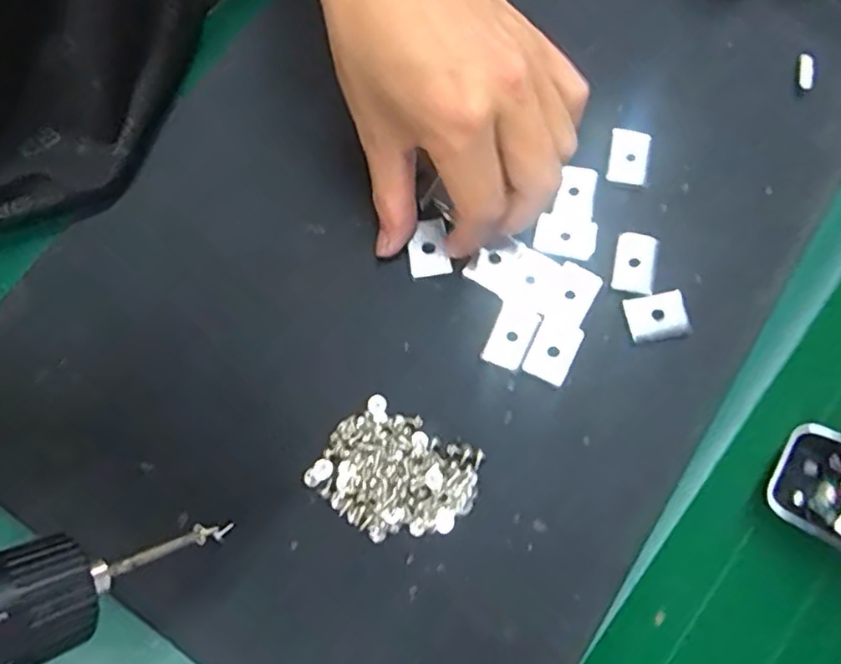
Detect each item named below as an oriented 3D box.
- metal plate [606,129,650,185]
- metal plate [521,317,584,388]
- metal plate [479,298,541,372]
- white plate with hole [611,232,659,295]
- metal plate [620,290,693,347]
[{"bbox_3d":[0.104,-0.087,0.320,0.019,0.004,0.028,8,79,13],"label":"metal plate"},{"bbox_3d":[0.060,0.009,0.292,0.020,0.004,0.028,26,76,5],"label":"metal plate"},{"bbox_3d":[0.041,0.002,0.295,0.018,0.004,0.030,25,76,7],"label":"metal plate"},{"bbox_3d":[0.102,-0.033,0.305,0.019,0.004,0.030,13,75,4],"label":"white plate with hole"},{"bbox_3d":[0.109,-0.007,0.297,0.028,0.004,0.023,-12,84,0],"label":"metal plate"}]

